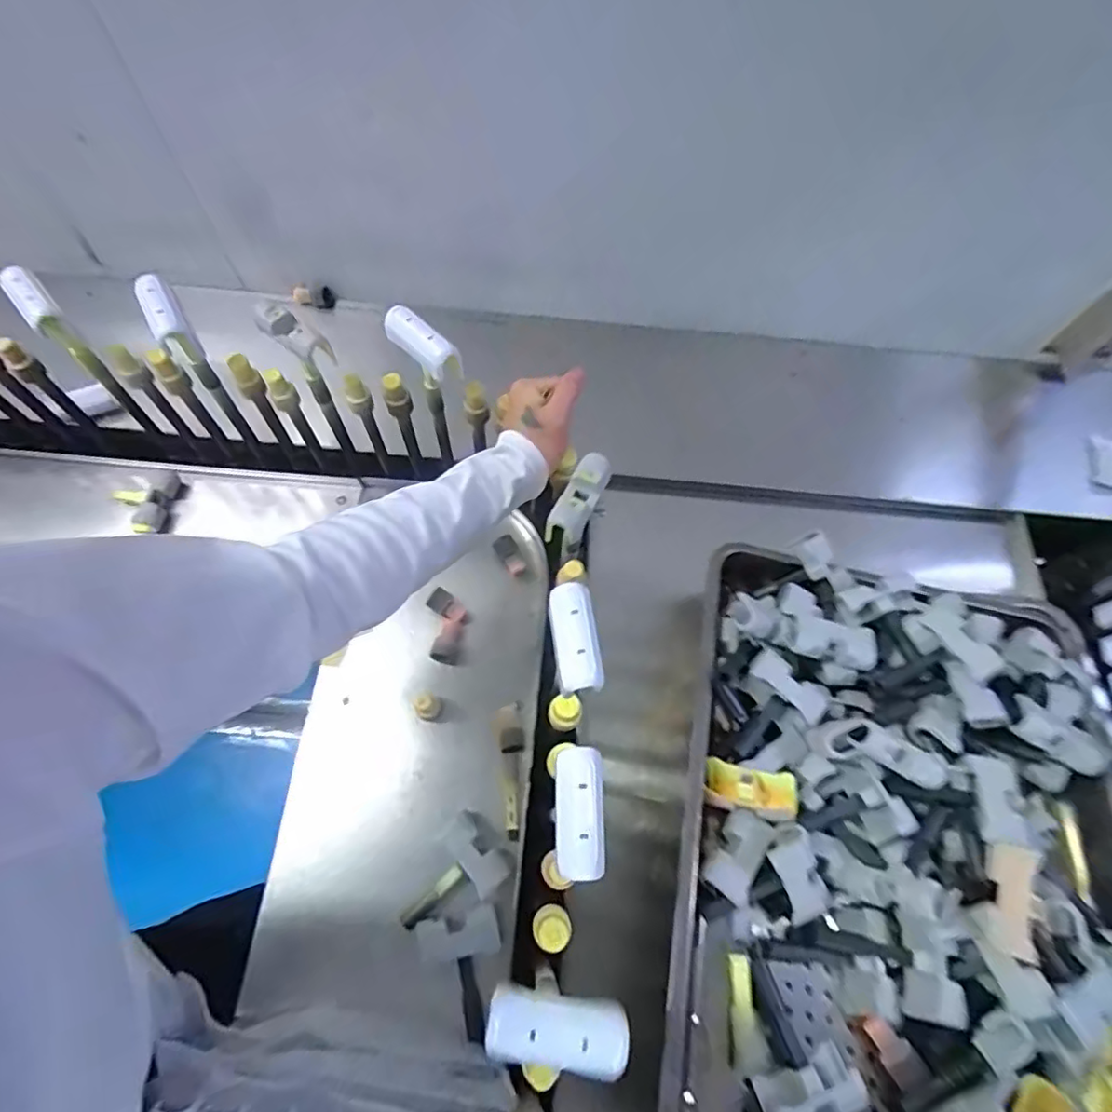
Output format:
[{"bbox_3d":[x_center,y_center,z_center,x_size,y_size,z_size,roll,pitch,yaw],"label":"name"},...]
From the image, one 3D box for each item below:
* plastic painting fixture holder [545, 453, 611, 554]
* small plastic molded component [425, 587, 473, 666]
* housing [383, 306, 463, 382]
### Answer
[{"bbox_3d":[0.019,-0.045,0.482,0.029,0.029,0.081,22,69,11],"label":"plastic painting fixture holder"},{"bbox_3d":[-0.119,0.079,0.672,0.044,0.027,0.080,-8,66,-2],"label":"small plastic molded component"},{"bbox_3d":[-0.121,-0.192,0.537,0.078,0.032,0.028,39,72,3],"label":"housing"}]

